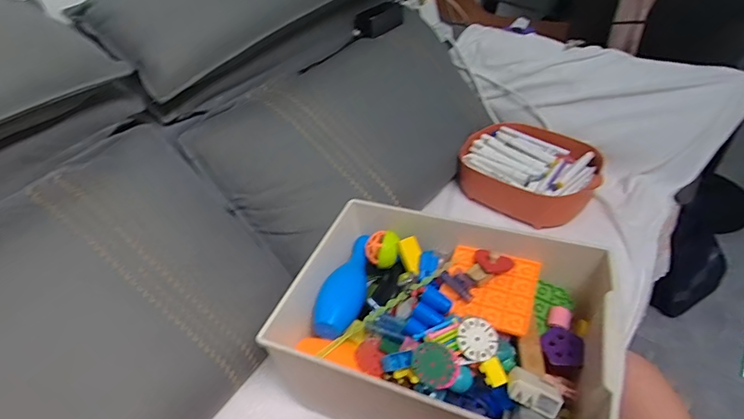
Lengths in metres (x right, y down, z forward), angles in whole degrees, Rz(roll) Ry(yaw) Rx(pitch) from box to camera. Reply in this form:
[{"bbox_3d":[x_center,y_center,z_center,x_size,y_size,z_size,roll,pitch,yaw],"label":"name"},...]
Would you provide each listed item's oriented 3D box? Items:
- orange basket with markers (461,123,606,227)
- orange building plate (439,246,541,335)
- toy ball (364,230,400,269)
[{"bbox_3d":[0.335,-0.079,0.956,0.280,0.095,0.220,25,48,29],"label":"orange basket with markers"},{"bbox_3d":[0.169,0.111,0.638,0.124,0.016,0.127,12,48,22],"label":"orange building plate"},{"bbox_3d":[0.015,0.063,0.707,0.053,0.042,0.049,-2,40,1],"label":"toy ball"}]

